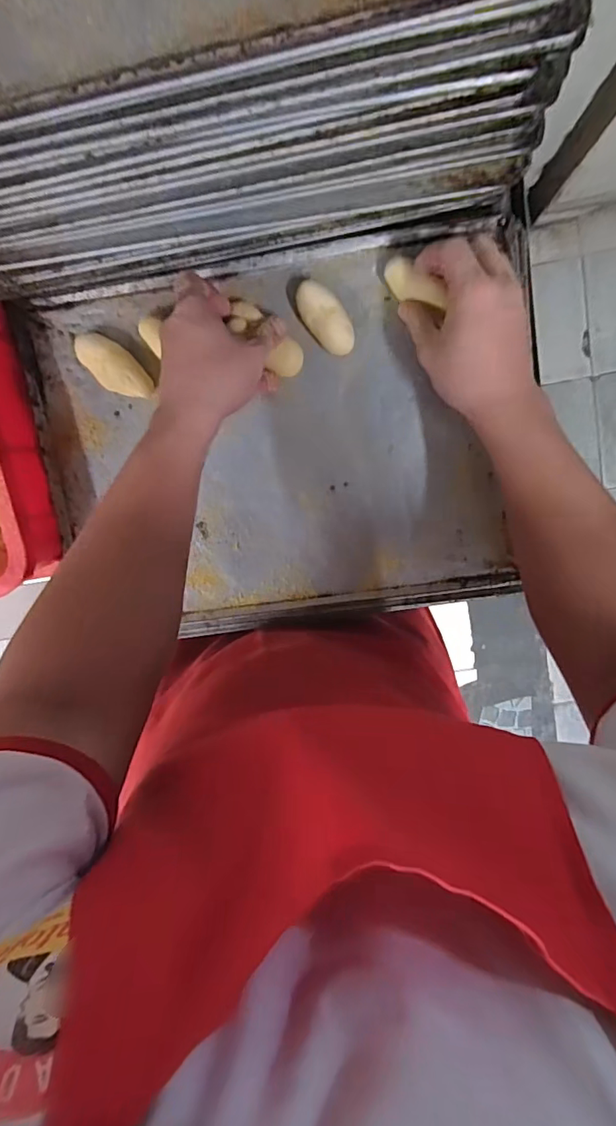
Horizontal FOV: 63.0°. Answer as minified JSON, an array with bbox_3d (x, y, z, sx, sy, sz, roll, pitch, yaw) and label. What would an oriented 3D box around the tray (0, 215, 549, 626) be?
[{"bbox_3d":[-0.038,-0.104,0.475,0.421,0.024,0.333,-8,98,6],"label":"tray"}]

